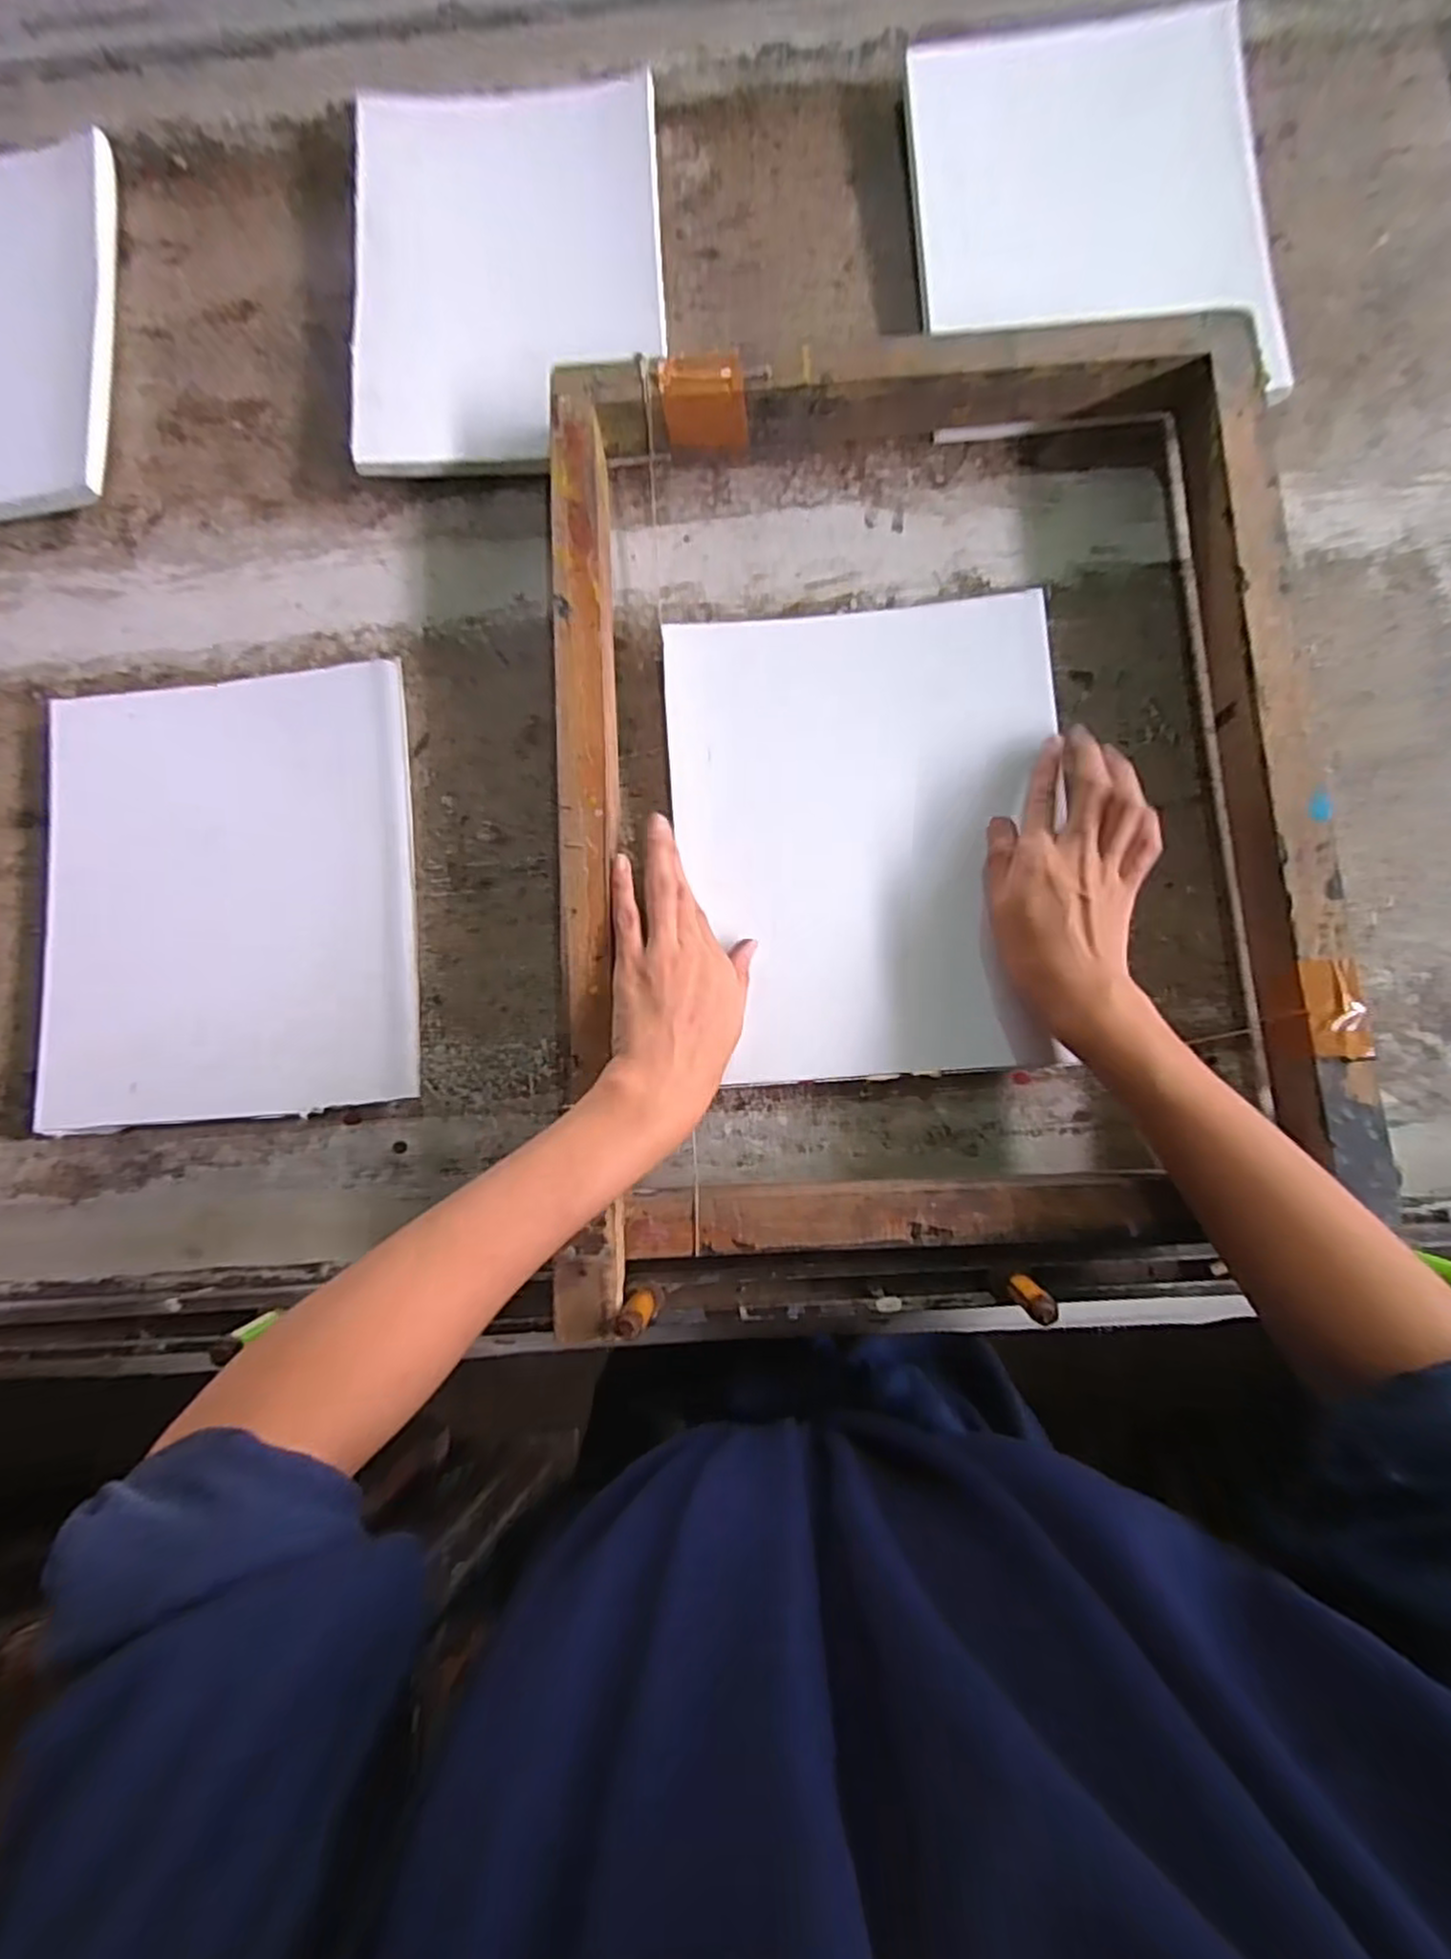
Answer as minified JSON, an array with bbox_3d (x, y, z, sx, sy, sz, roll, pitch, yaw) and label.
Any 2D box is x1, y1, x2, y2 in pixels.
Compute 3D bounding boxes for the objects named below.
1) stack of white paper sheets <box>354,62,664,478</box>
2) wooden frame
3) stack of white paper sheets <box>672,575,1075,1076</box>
[{"bbox_3d":[-0.142,-0.461,0.488,0.197,0.031,0.281,-4,81,2],"label":"stack of white paper sheets"},{"bbox_3d":[0.108,-0.106,0.398,0.396,0.036,0.519,-3,81,2],"label":"wooden frame"},{"bbox_3d":[0.080,-0.082,0.423,0.213,0.017,0.270,-4,81,2],"label":"stack of white paper sheets"}]

